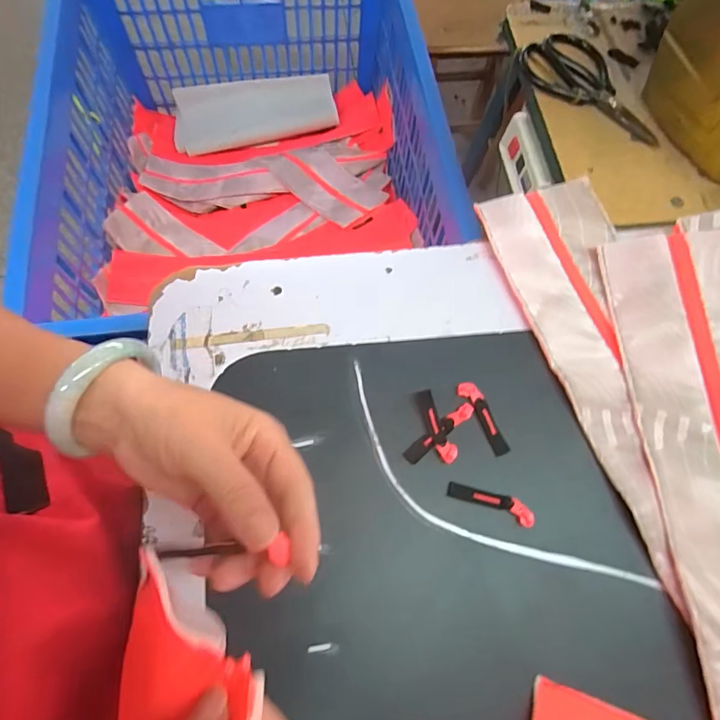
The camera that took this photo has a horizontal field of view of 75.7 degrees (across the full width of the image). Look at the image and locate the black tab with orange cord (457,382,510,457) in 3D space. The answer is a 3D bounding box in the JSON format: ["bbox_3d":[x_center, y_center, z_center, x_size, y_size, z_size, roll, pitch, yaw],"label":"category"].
[{"bbox_3d":[0.102,0.047,0.381,0.017,0.007,0.064,-24,72,-12],"label":"black tab with orange cord"}]

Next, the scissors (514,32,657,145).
[{"bbox_3d":[0.267,-0.307,0.524,0.088,0.013,0.175,-39,75,-17],"label":"scissors"}]

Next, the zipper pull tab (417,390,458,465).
[{"bbox_3d":[0.062,0.054,0.375,0.014,0.008,0.060,-19,71,-10],"label":"zipper pull tab"}]

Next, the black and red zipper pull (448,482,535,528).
[{"bbox_3d":[0.102,0.110,0.359,0.066,0.005,0.017,19,68,4],"label":"black and red zipper pull"}]

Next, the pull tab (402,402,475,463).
[{"bbox_3d":[0.065,0.058,0.376,0.070,0.004,0.012,-36,74,-16],"label":"pull tab"}]

